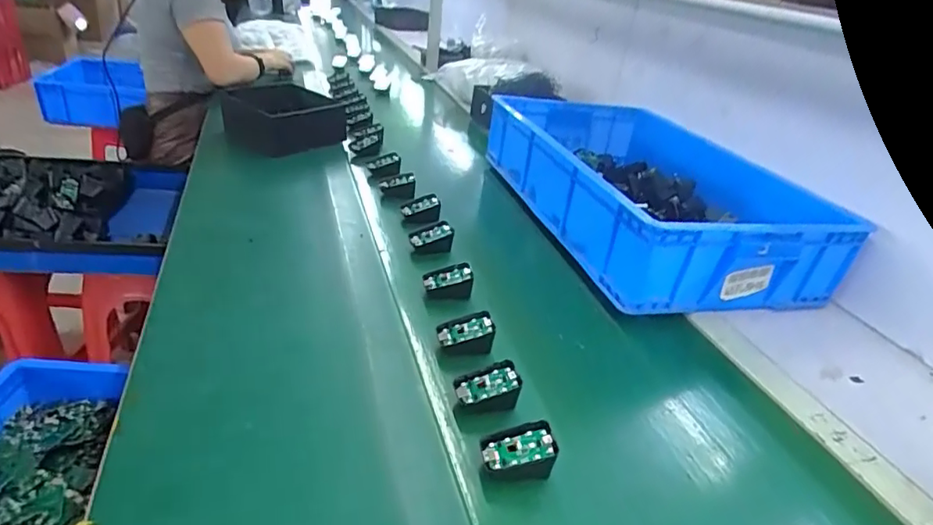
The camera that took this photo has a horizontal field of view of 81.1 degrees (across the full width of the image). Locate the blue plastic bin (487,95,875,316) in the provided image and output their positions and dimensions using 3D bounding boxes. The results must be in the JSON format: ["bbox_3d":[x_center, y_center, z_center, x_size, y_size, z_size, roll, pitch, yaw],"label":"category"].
[{"bbox_3d":[0.334,-0.169,1.079,0.470,0.142,0.741,-1,31,-14],"label":"blue plastic bin"}]

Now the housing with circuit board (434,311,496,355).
[{"bbox_3d":[-0.001,0.087,0.657,0.067,0.039,0.045,-4,32,-20],"label":"housing with circuit board"}]

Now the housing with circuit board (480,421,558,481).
[{"bbox_3d":[0.048,0.180,0.512,0.066,0.041,0.047,5,30,-4],"label":"housing with circuit board"}]

